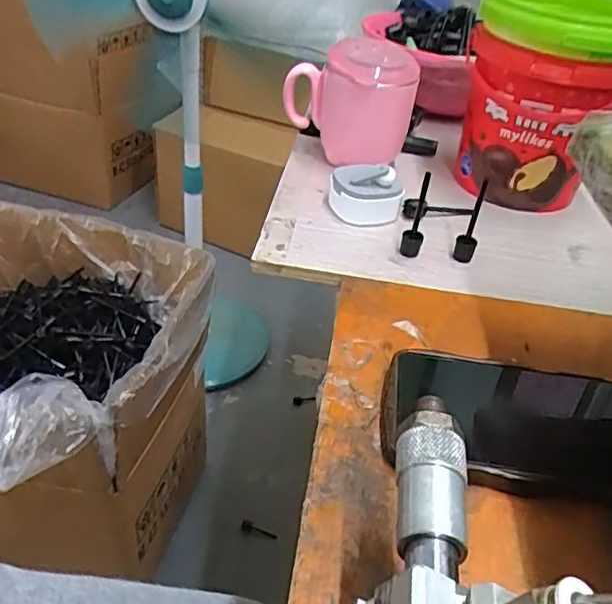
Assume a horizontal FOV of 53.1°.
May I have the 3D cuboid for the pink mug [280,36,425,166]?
[{"bbox_3d":[0.037,-0.177,0.543,0.113,0.104,0.074,13,37,8],"label":"pink mug"}]

